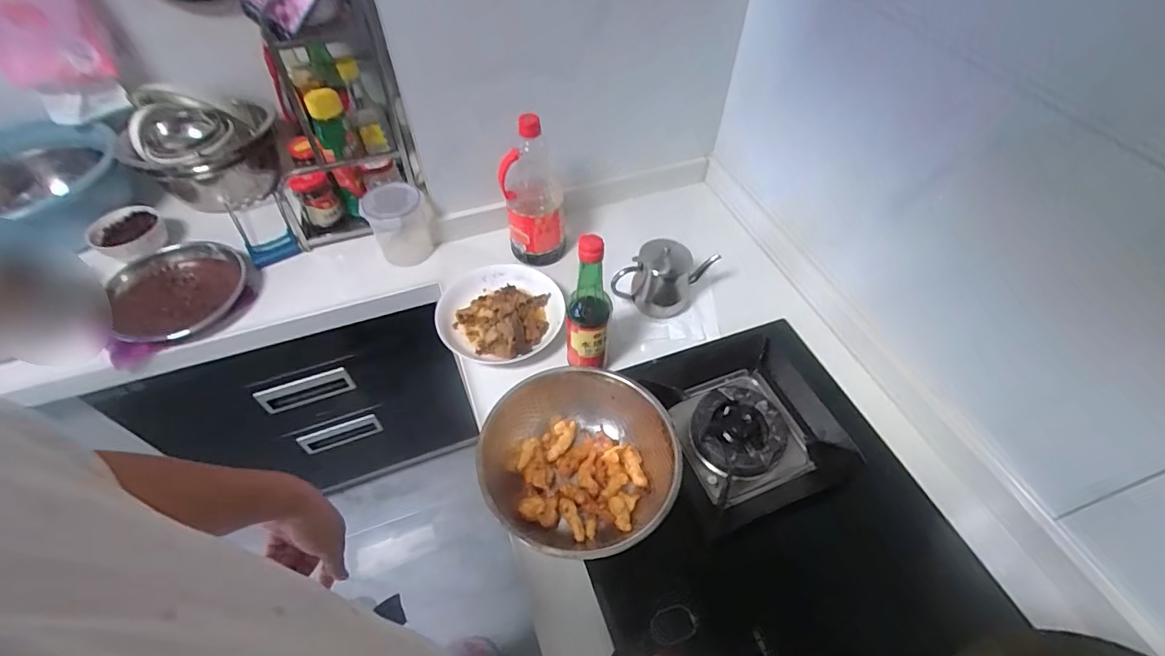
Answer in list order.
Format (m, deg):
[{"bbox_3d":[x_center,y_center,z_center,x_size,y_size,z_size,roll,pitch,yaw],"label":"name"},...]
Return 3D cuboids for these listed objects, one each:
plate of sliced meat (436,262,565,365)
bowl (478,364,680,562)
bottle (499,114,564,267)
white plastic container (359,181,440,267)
[{"bbox_3d":[-0.133,-0.029,0.842,0.205,0.052,0.203,1,54,-2],"label":"plate of sliced meat"},{"bbox_3d":[-0.002,0.173,0.657,0.235,0.111,0.231,1,54,-2],"label":"bowl"},{"bbox_3d":[-0.080,-0.231,0.854,0.102,0.255,0.090,-8,55,-8],"label":"bottle"},{"bbox_3d":[-0.331,-0.195,0.938,0.116,0.117,0.103,-15,56,-13],"label":"white plastic container"}]

